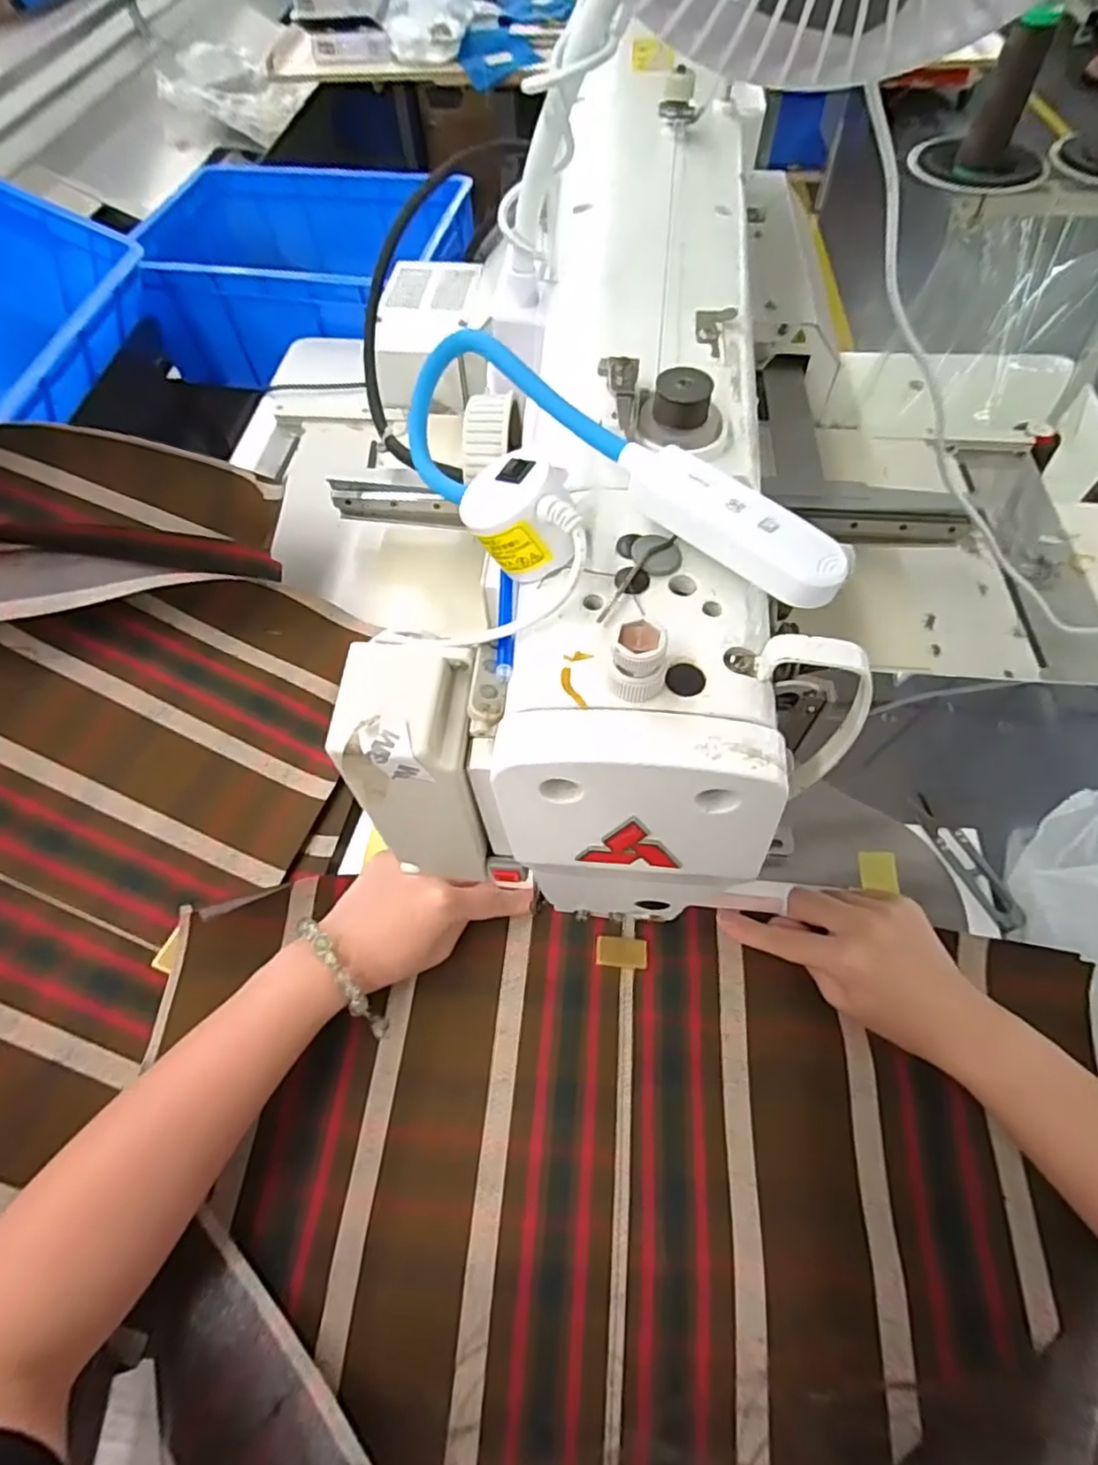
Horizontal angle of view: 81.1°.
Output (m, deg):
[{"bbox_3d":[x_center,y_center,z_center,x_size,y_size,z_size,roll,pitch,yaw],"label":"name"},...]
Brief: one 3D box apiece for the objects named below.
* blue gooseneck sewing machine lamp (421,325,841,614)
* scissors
[{"bbox_3d":[0.007,-0.082,0.230,0.186,0.046,0.067,34,66,18],"label":"blue gooseneck sewing machine lamp"},{"bbox_3d":[0.282,0.087,0.434,0.024,0.012,0.098,-21,61,-12],"label":"scissors"}]

